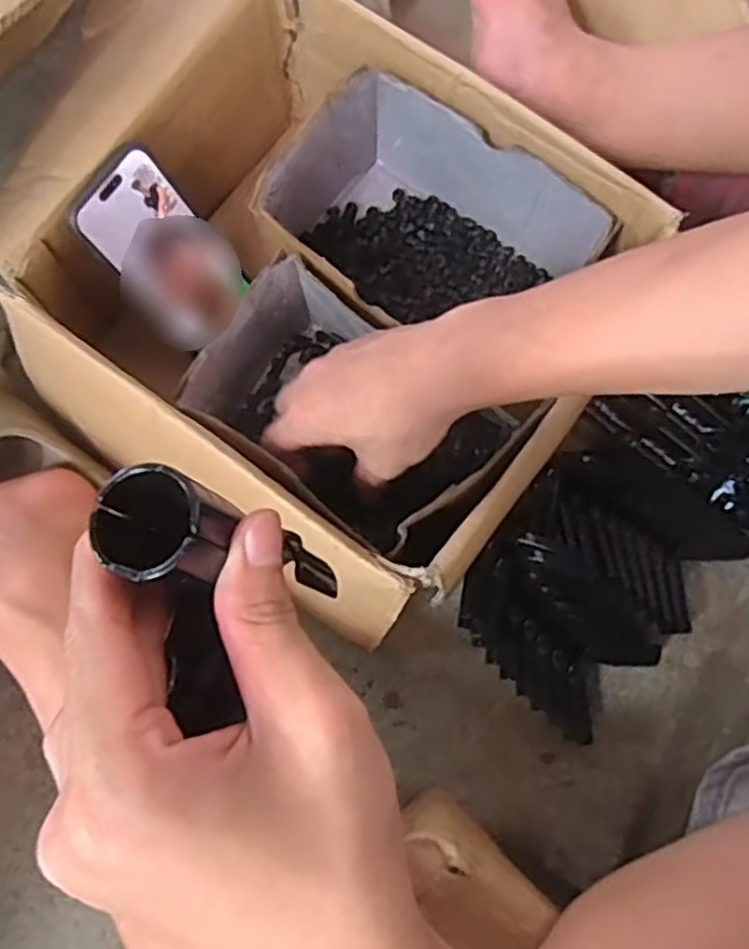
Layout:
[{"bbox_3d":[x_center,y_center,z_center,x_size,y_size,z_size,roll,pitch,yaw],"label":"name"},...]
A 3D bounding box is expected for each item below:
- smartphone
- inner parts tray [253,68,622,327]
[{"bbox_3d":[-0.137,-0.147,0.503,0.010,0.133,0.068,27,77,36],"label":"smartphone"},{"bbox_3d":[0.027,-0.163,0.533,0.214,0.097,0.142,37,78,7],"label":"inner parts tray"}]

